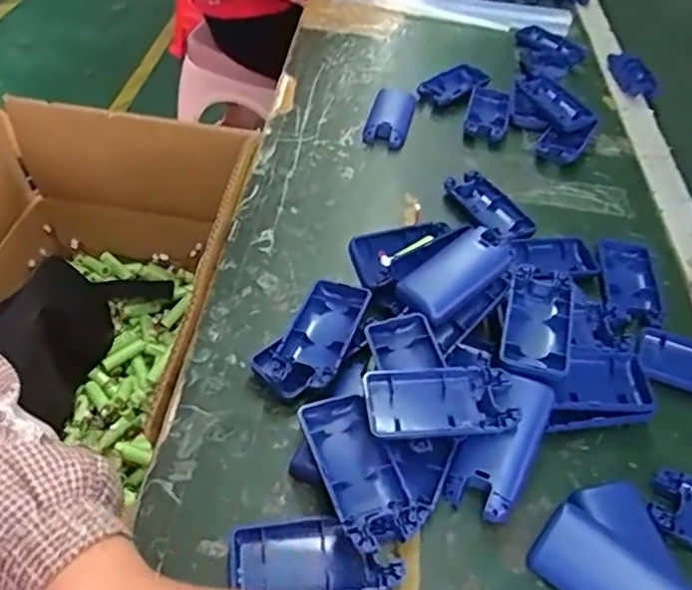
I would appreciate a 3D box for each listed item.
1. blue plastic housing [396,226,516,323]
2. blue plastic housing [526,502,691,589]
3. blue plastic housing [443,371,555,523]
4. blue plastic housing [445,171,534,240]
[{"bbox_3d":[0.079,-0.015,0.447,0.088,0.028,0.040,-36,59,-19],"label":"blue plastic housing"},{"bbox_3d":[0.148,0.158,0.335,0.089,0.015,0.044,33,80,32],"label":"blue plastic housing"},{"bbox_3d":[0.096,0.089,0.375,0.040,0.023,0.089,28,66,19],"label":"blue plastic housing"},{"bbox_3d":[0.133,-0.079,0.556,0.035,0.019,0.092,-27,55,-28],"label":"blue plastic housing"}]

